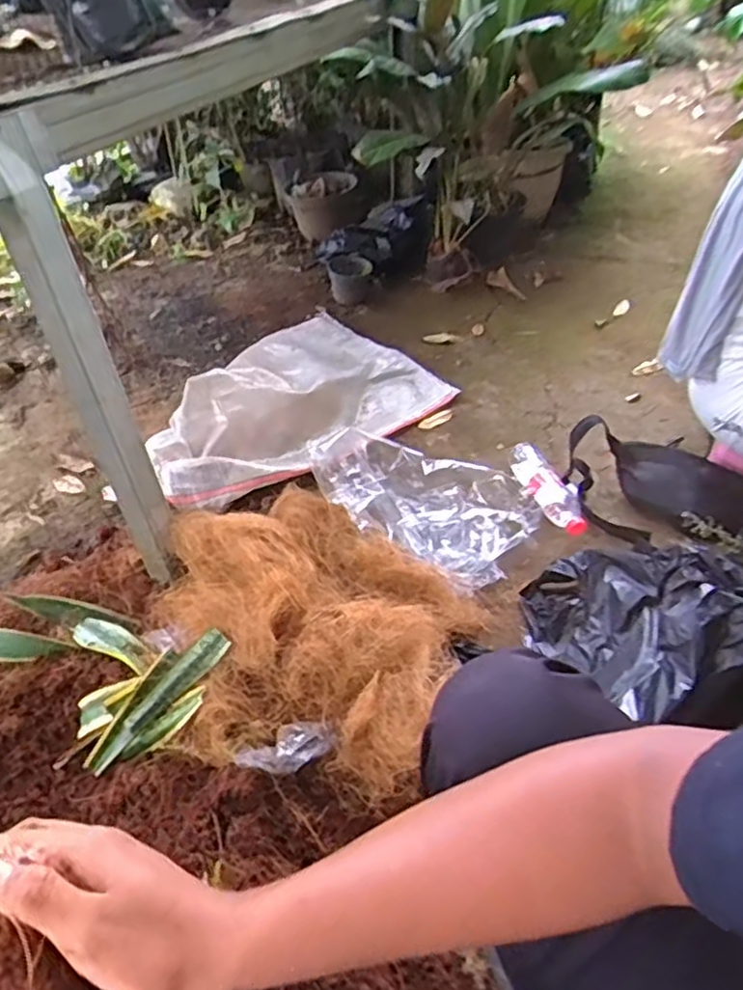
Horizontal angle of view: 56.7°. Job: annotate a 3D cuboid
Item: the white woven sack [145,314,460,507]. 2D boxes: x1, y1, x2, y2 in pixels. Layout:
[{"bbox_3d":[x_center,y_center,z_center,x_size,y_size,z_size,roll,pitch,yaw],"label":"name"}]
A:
[{"bbox_3d":[-0.196,-0.250,1.515,0.691,0.152,0.546,-30,48,-27],"label":"white woven sack"}]

